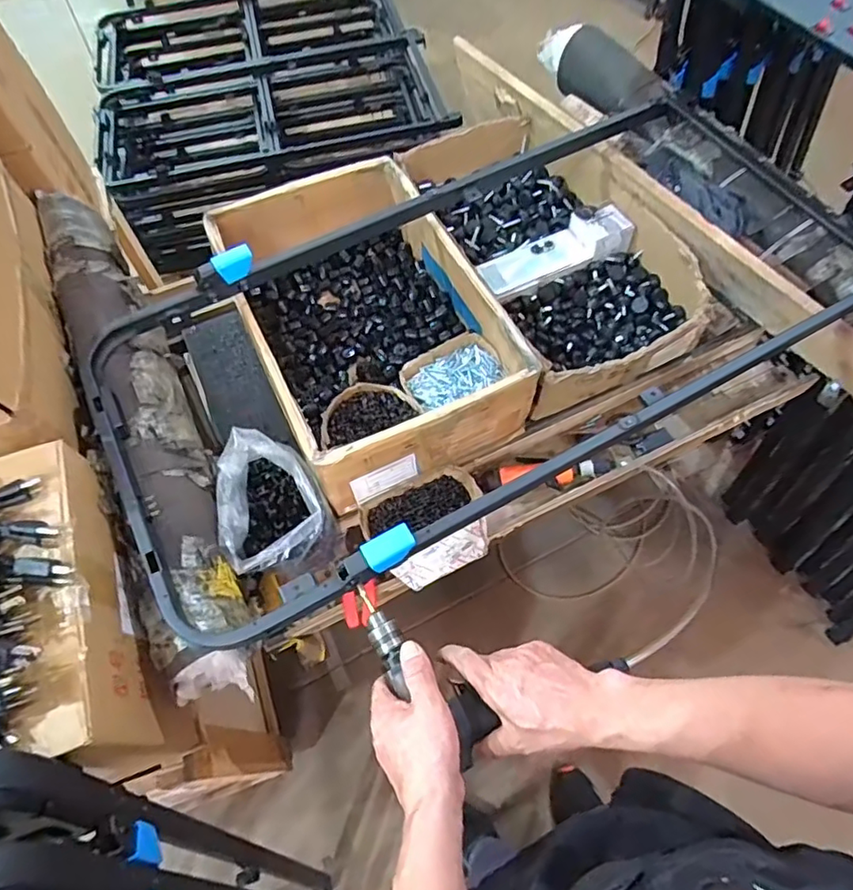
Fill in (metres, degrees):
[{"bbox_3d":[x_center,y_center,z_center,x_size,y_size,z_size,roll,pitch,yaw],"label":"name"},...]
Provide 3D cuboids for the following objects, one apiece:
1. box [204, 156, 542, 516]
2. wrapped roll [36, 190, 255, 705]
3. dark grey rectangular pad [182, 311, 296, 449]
[{"bbox_3d":[-0.102,-0.206,0.952,0.353,0.178,0.540,-25,64,-11],"label":"box"},{"bbox_3d":[-0.416,-0.084,0.806,0.128,0.085,0.845,-24,64,-10],"label":"wrapped roll"},{"bbox_3d":[-0.344,-0.107,1.044,0.114,0.046,0.293,-24,64,-10],"label":"dark grey rectangular pad"}]

